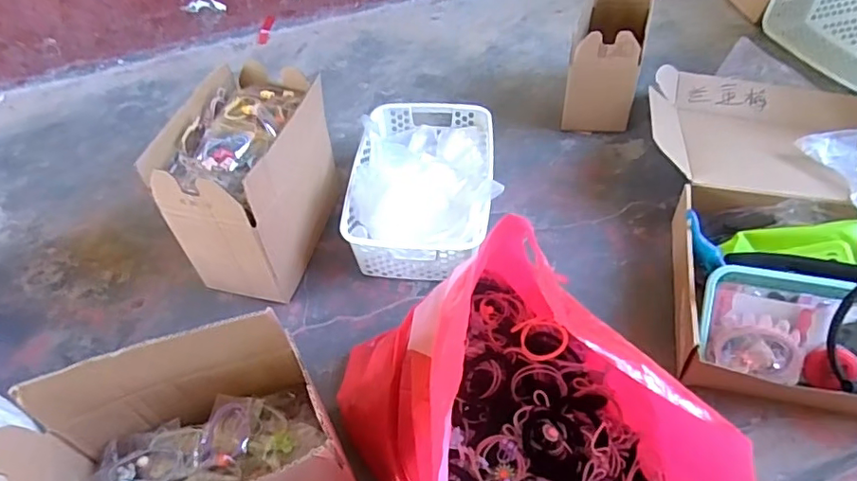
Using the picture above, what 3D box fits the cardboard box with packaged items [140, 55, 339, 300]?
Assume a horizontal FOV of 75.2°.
[{"bbox_3d":[-0.231,-0.080,0.764,0.147,0.213,0.243,9,51,13],"label":"cardboard box with packaged items"}]

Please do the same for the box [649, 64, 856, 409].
[{"bbox_3d":[0.530,-0.070,0.769,0.401,0.107,0.653,8,50,12],"label":"box"}]

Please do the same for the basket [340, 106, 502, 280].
[{"bbox_3d":[-0.004,-0.089,0.822,0.201,0.095,0.299,1,49,5],"label":"basket"}]

